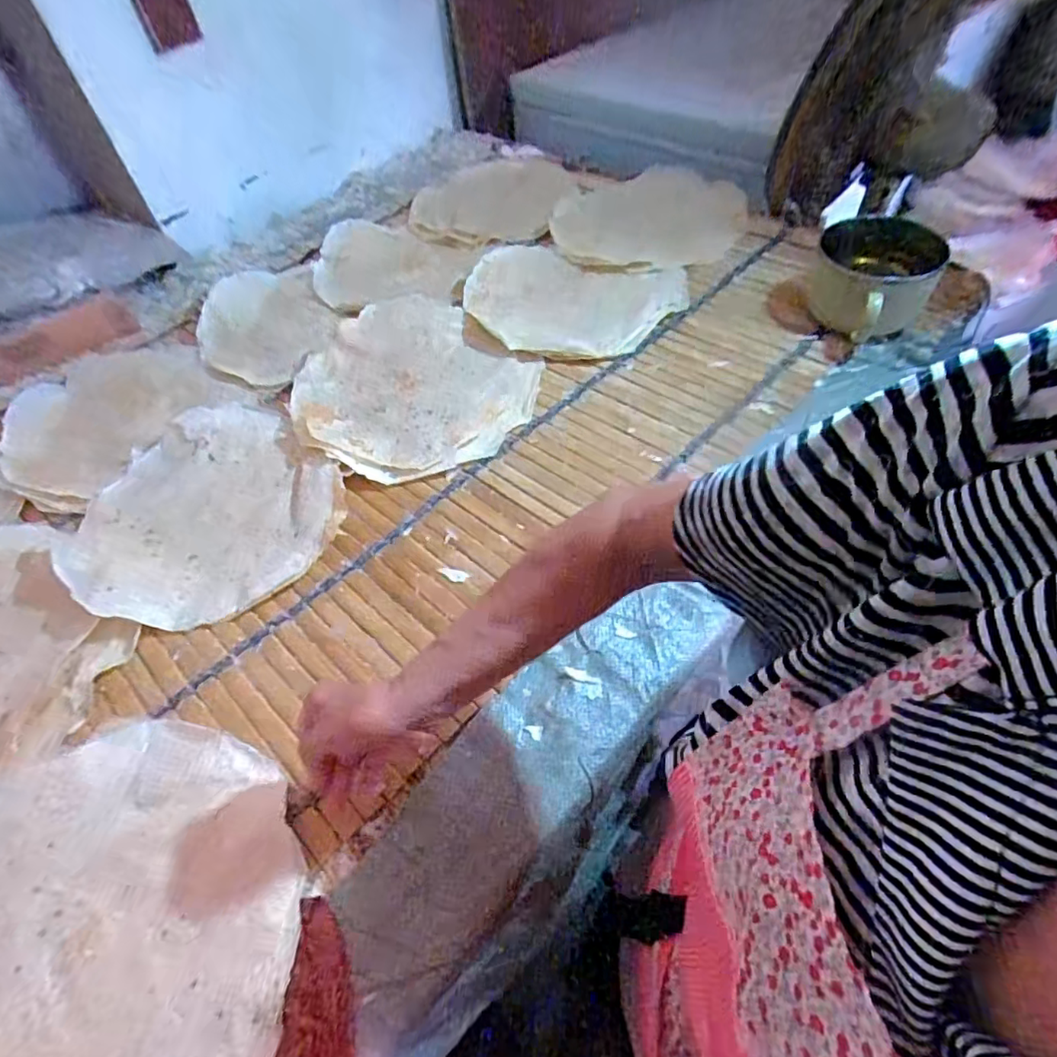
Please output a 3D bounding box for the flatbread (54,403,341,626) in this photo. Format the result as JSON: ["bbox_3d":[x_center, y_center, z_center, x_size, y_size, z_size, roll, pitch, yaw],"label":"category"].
[{"bbox_3d":[-0.378,-0.022,0.669,0.279,0.023,0.303,-2,54,3],"label":"flatbread"}]

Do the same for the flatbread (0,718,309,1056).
[{"bbox_3d":[-0.332,0.307,0.410,0.325,0.019,0.322,-2,54,3],"label":"flatbread"}]

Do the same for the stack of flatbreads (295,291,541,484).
[{"bbox_3d":[-0.160,-0.193,0.760,0.287,0.029,0.332,-40,61,-22],"label":"stack of flatbreads"}]

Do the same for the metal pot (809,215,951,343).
[{"bbox_3d":[0.447,-0.318,0.753,0.146,0.114,0.130,11,56,12],"label":"metal pot"}]

